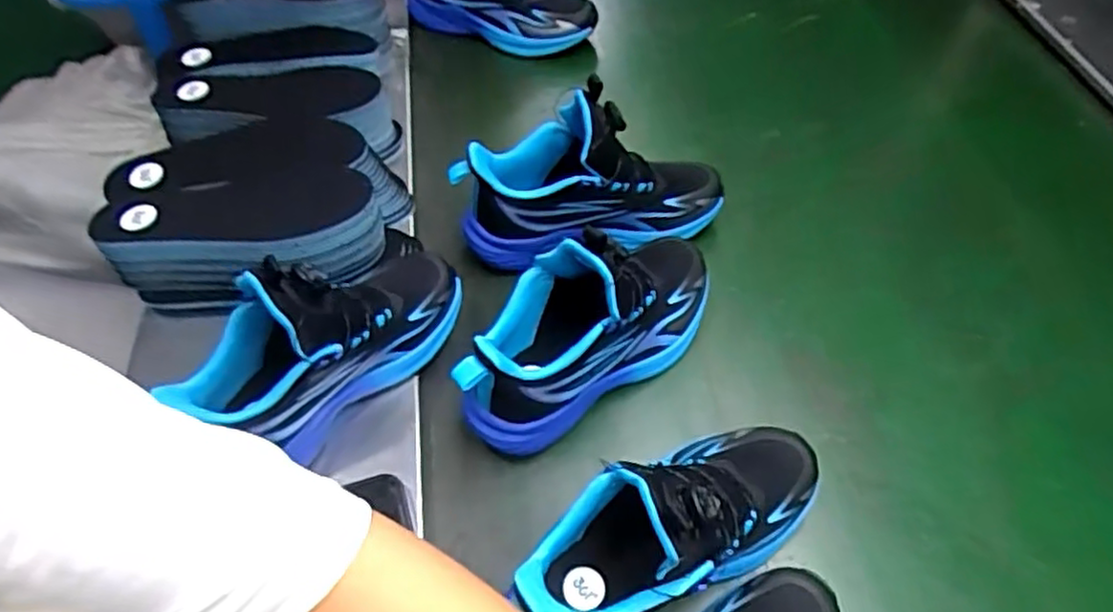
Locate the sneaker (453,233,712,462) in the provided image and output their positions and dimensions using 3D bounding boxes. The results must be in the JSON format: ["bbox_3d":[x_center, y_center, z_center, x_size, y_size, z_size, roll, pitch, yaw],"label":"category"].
[{"bbox_3d":[0.030,0.013,0.554,0.239,0.146,0.084,-32,58,-19],"label":"sneaker"}]

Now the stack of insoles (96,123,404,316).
[{"bbox_3d":[-0.263,-0.087,0.623,0.234,0.080,0.178,-2,51,3],"label":"stack of insoles"}]

